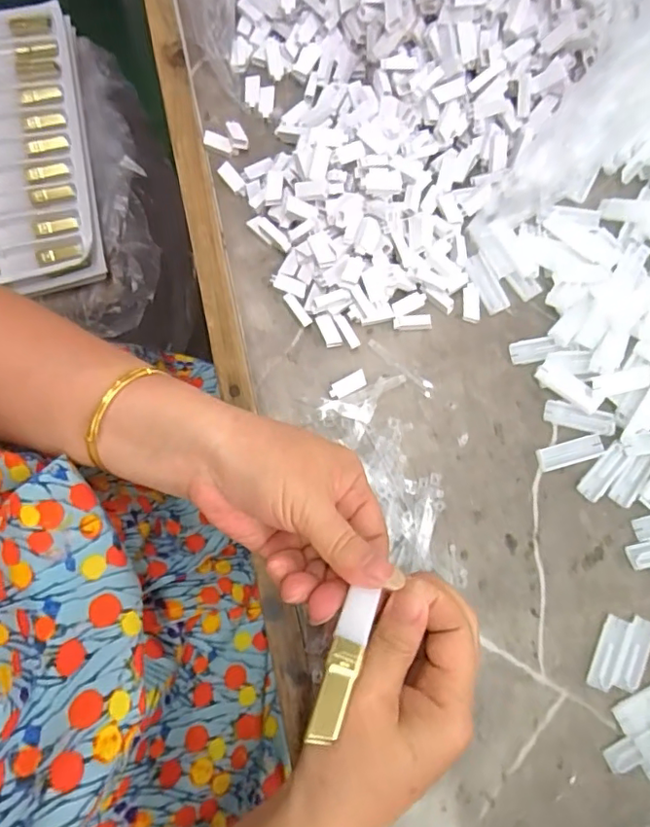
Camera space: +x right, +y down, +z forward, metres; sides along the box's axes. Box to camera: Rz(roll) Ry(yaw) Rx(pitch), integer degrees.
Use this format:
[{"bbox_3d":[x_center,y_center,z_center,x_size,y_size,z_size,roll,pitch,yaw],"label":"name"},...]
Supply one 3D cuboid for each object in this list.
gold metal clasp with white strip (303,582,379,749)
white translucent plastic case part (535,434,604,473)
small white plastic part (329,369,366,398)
[{"bbox_3d":[0.008,0.102,0.232,0.013,0.004,0.064,23,48,4],"label":"gold metal clasp with white strip"},{"bbox_3d":[0.153,0.024,0.342,0.042,0.004,0.014,-15,79,-4],"label":"white translucent plastic case part"},{"bbox_3d":[0.014,-0.018,0.348,0.025,0.004,0.011,-26,80,-6],"label":"small white plastic part"}]

